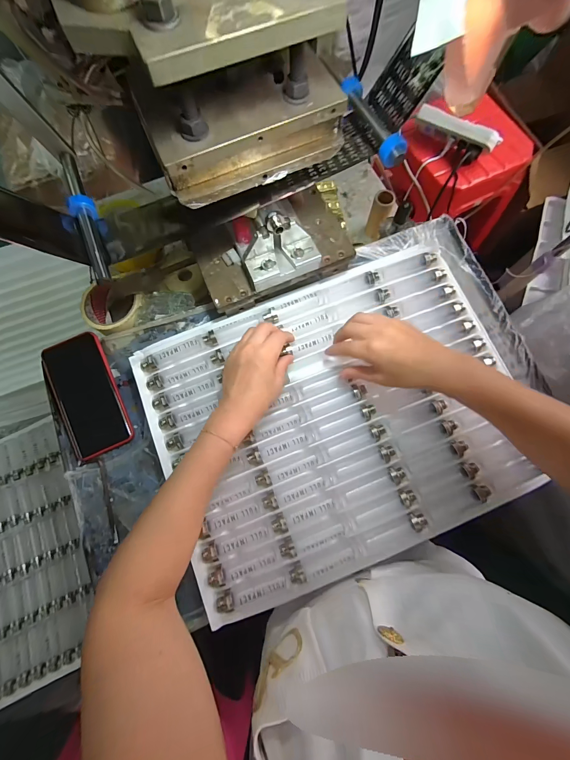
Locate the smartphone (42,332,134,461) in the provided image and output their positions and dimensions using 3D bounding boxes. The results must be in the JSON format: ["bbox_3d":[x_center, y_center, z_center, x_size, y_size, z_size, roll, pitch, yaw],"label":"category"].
[{"bbox_3d":[-0.266,0.022,0.400,0.079,0.013,0.155,-23,90,-1],"label":"smartphone"}]

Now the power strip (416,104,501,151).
[{"bbox_3d":[0.408,-0.595,0.713,0.196,0.046,0.032,35,79,10],"label":"power strip"}]

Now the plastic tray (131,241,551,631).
[{"bbox_3d":[0.073,0.038,0.377,0.451,0.048,0.338,-21,75,-8],"label":"plastic tray"}]

